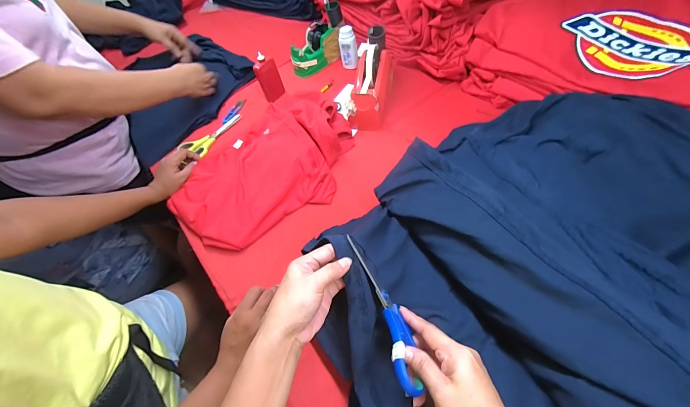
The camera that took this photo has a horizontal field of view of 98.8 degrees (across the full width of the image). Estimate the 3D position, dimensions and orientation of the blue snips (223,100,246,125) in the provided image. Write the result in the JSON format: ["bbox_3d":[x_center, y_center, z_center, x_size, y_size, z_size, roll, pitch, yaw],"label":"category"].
[{"bbox_3d":[-0.301,-0.250,0.806,0.028,0.014,0.090,18,57,16],"label":"blue snips"}]

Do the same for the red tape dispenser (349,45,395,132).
[{"bbox_3d":[0.063,-0.269,0.679,0.074,0.121,0.174,10,55,11],"label":"red tape dispenser"}]

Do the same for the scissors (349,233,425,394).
[{"bbox_3d":[0.046,0.116,0.330,0.044,0.009,0.171,9,50,-46],"label":"scissors"}]

